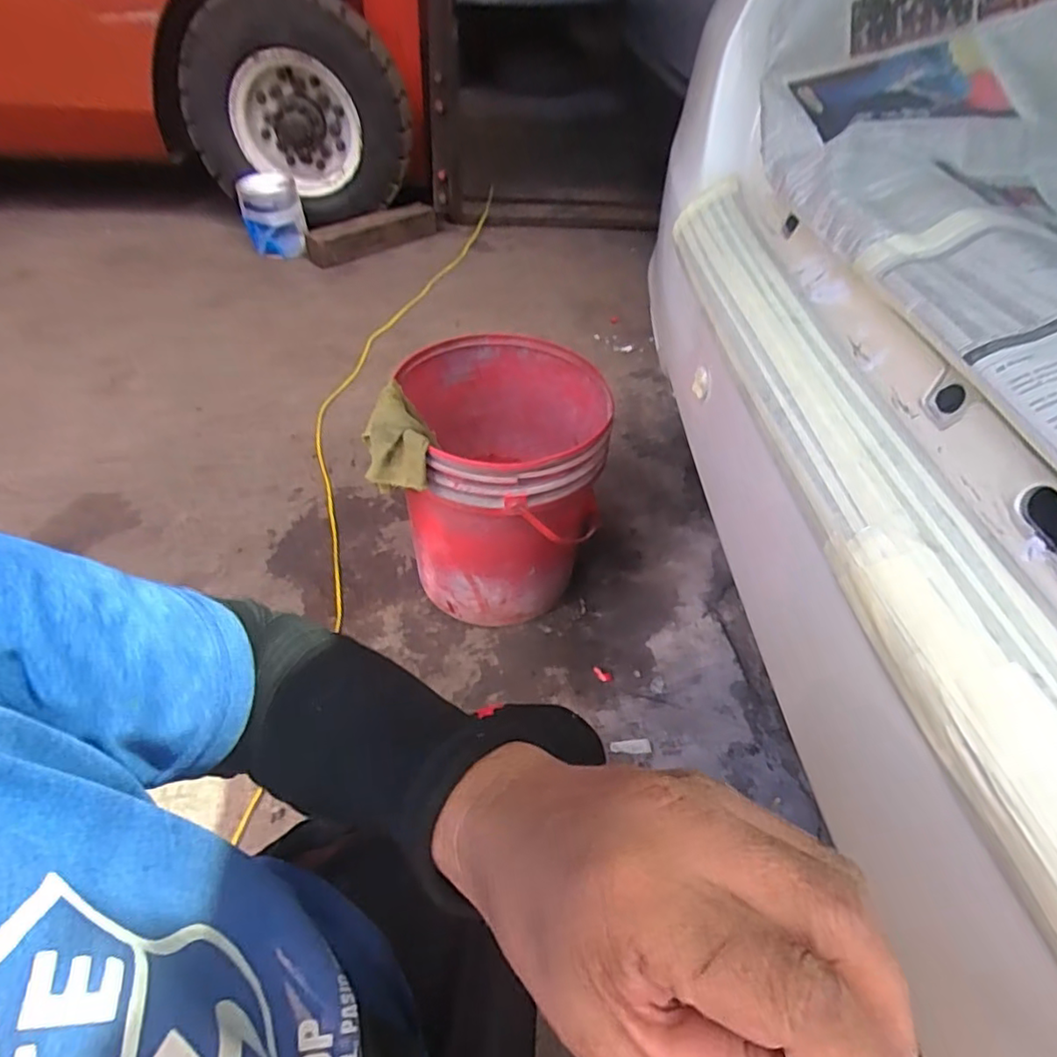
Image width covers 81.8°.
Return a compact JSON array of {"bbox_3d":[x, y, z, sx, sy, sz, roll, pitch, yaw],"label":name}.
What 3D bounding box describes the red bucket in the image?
[{"bbox_3d":[-0.039,-0.068,0.963,0.283,0.336,0.315,3,46,-1],"label":"red bucket"}]

